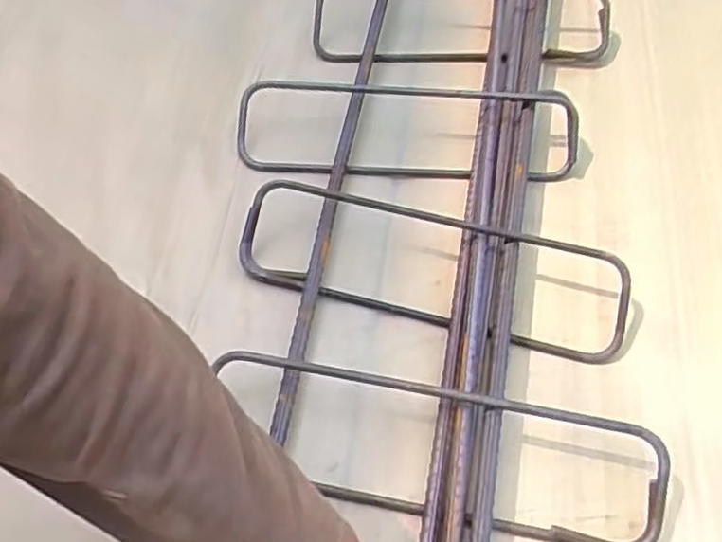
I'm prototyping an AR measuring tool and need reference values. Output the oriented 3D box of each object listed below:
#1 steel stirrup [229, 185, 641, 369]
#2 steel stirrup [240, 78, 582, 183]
[{"bbox_3d":[0.052,-0.003,0.519,0.297,0.018,0.085,14,86,9],"label":"steel stirrup"},{"bbox_3d":[0.040,-0.125,0.609,0.306,0.022,0.086,3,87,3],"label":"steel stirrup"}]

